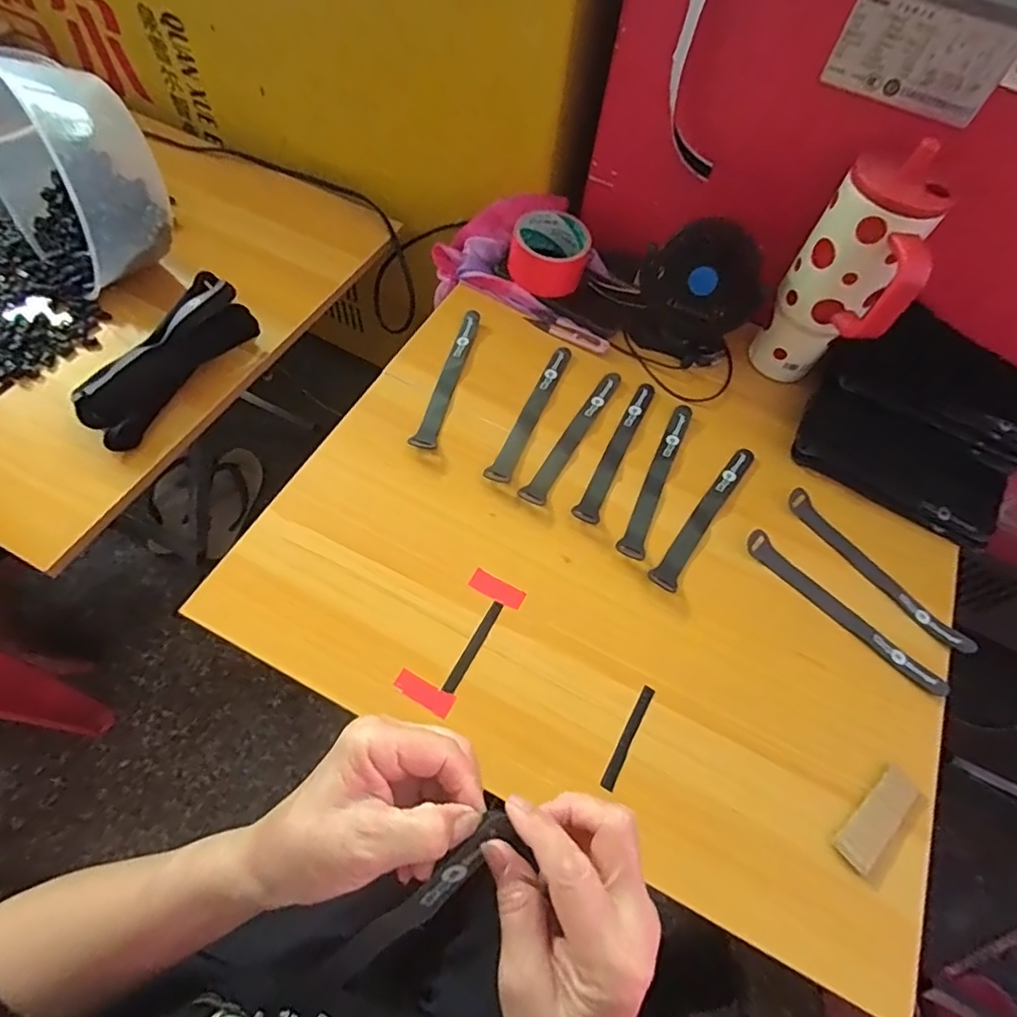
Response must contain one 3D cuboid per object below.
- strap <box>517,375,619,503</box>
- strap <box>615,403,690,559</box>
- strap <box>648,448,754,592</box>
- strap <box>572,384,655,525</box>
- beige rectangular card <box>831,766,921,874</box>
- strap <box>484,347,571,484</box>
[{"bbox_3d":[0.066,-0.075,0.567,0.024,0.004,0.185,29,62,9],"label":"strap"},{"bbox_3d":[0.148,-0.031,0.548,0.024,0.011,0.187,25,62,8],"label":"strap"},{"bbox_3d":[0.190,0.005,0.535,0.025,0.004,0.186,35,62,16],"label":"strap"},{"bbox_3d":[0.111,-0.059,0.563,0.023,0.004,0.182,27,62,8],"label":"strap"},{"bbox_3d":[0.277,0.231,0.420,0.081,0.008,0.027,-35,69,-22],"label":"beige rectangular card"},{"bbox_3d":[0.026,-0.100,0.578,0.023,0.004,0.188,24,61,8],"label":"strap"}]

